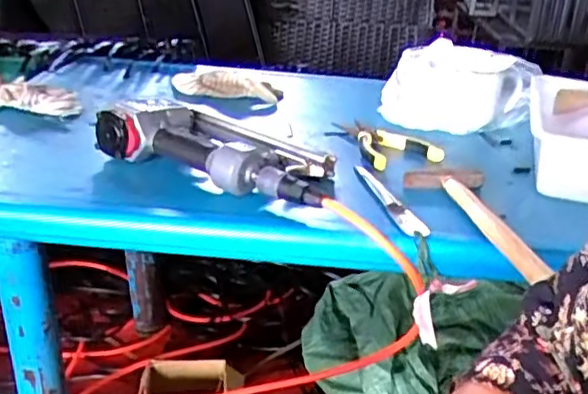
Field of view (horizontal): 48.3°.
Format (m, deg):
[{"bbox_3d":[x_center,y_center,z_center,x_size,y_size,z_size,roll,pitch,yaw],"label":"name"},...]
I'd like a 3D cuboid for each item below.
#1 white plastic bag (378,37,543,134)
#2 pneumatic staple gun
[{"bbox_3d":[0.240,-0.163,0.940,0.194,0.111,0.102,-13,28,-27],"label":"white plastic bag"},{"bbox_3d":[-0.064,-0.060,0.747,0.274,0.054,0.168,17,30,31],"label":"pneumatic staple gun"}]

